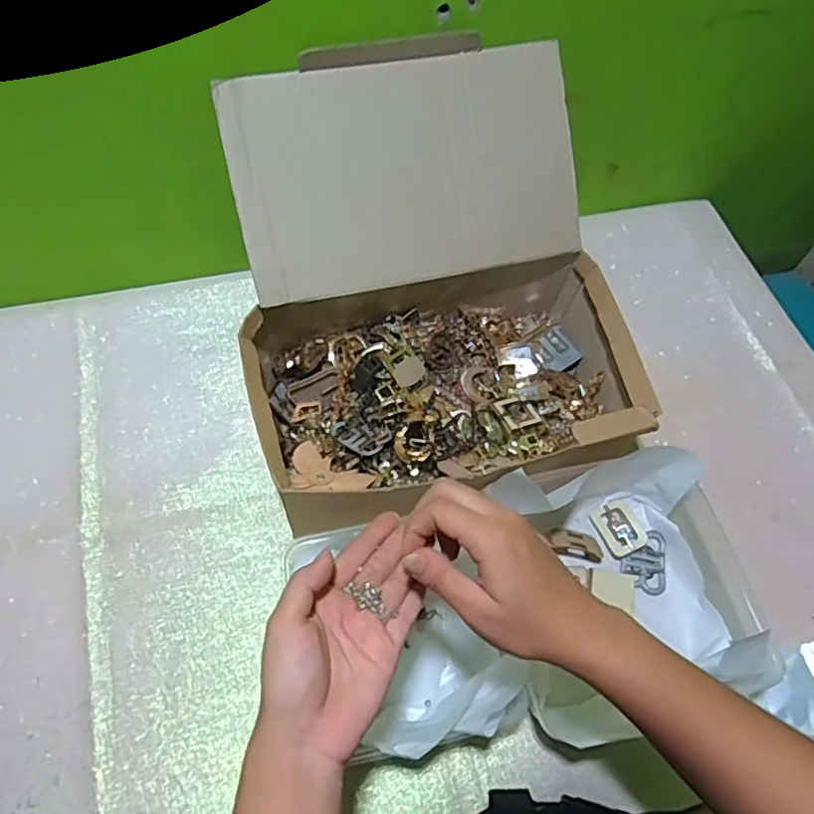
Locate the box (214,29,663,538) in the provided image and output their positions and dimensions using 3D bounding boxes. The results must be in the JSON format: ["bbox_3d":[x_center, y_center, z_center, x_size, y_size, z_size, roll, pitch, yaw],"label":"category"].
[{"bbox_3d":[0.022,-0.101,0.549,0.331,0.219,0.346,-10,61,-9],"label":"box"}]

